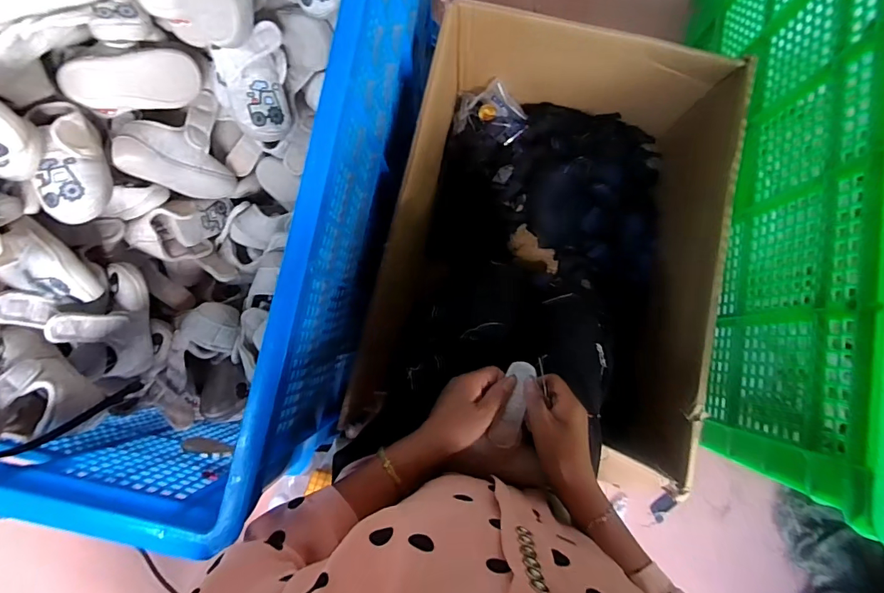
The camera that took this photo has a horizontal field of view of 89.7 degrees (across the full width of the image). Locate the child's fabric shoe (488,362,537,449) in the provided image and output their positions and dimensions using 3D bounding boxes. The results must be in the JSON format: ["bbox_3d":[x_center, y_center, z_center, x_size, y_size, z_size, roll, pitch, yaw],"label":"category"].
[{"bbox_3d":[0.078,0.118,0.489,0.031,0.012,0.093,15,79,3],"label":"child's fabric shoe"}]

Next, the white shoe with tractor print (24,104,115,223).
[{"bbox_3d":[-0.443,-0.160,0.523,0.067,0.053,0.149,-12,84,0],"label":"white shoe with tractor print"}]

